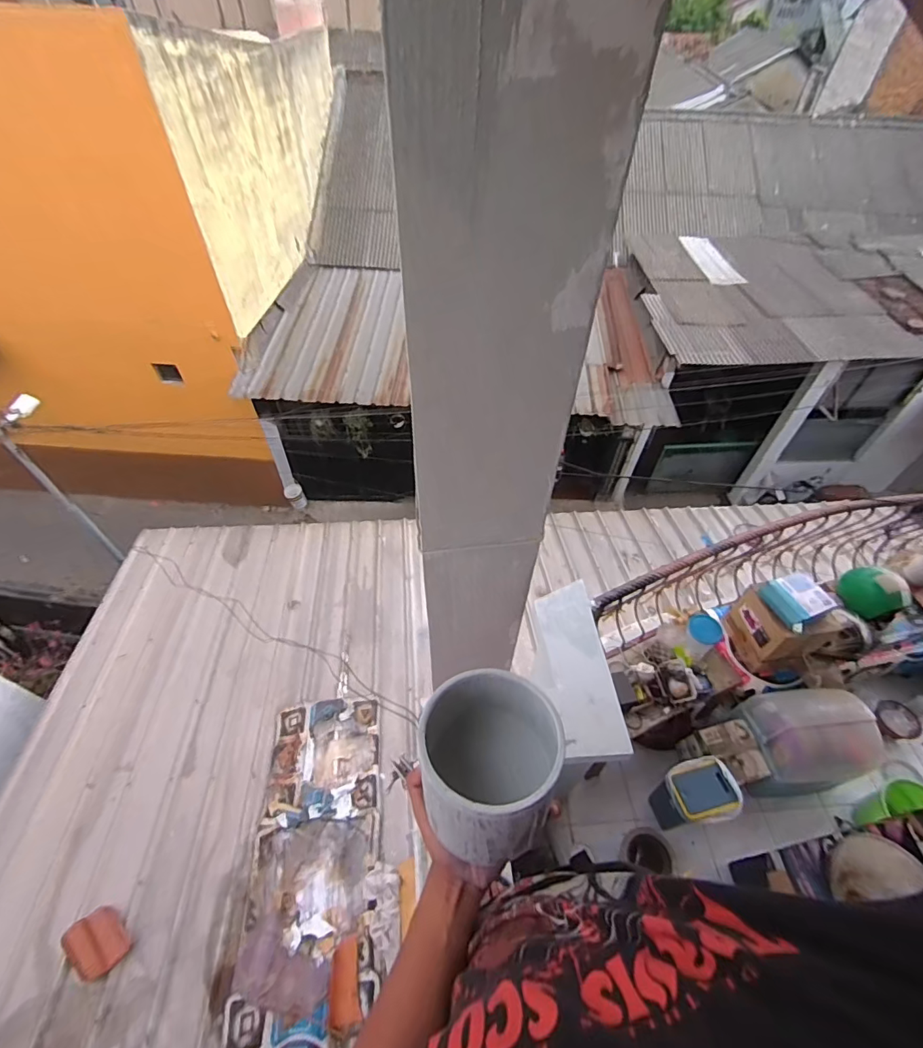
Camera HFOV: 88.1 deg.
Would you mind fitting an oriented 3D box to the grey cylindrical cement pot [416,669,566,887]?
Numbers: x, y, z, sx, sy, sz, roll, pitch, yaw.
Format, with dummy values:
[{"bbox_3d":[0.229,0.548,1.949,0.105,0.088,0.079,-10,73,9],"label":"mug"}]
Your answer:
[{"bbox_3d":[0.031,0.233,0.458,0.118,0.145,0.142,-13,52,-12],"label":"grey cylindrical cement pot"}]

